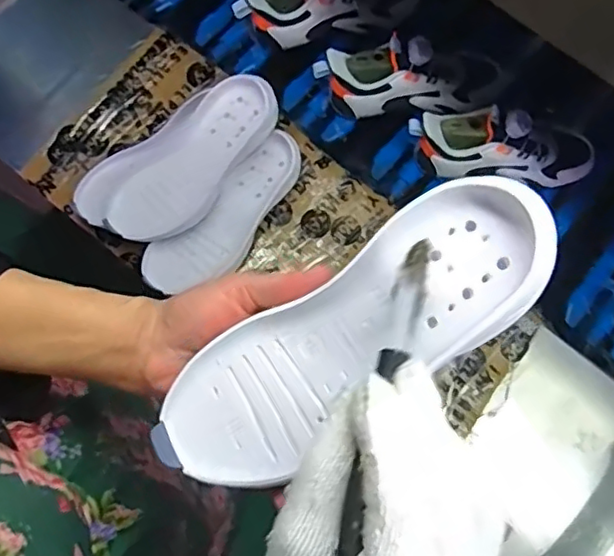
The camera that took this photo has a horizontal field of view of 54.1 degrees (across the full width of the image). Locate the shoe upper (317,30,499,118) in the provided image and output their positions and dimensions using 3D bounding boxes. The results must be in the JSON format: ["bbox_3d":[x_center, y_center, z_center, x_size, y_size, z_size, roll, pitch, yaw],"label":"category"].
[{"bbox_3d":[0.120,-0.227,0.686,0.228,0.106,0.077,-4,79,-15],"label":"shoe upper"}]

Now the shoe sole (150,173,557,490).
[{"bbox_3d":[0.020,0.032,0.302,0.216,0.025,0.072,-36,80,12],"label":"shoe sole"}]

